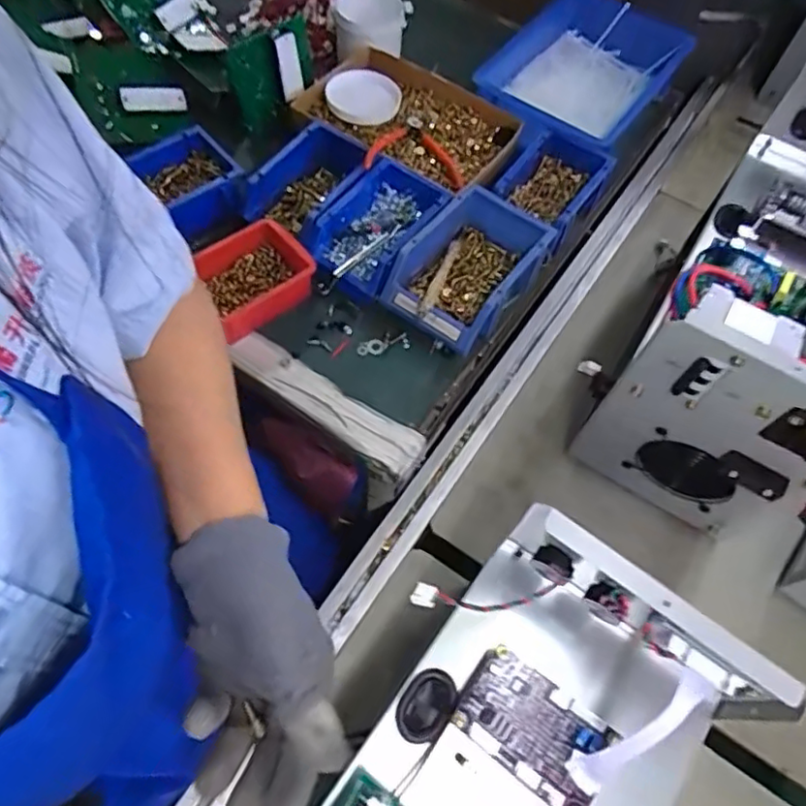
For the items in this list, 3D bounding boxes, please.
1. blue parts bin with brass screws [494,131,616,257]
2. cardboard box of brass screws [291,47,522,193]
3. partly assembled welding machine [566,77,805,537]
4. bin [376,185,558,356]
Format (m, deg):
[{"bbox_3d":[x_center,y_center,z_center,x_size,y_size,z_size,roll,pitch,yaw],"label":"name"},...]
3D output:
[{"bbox_3d":[0.181,-0.268,0.784,0.108,0.061,0.148,34,67,13],"label":"blue parts bin with brass screws"},{"bbox_3d":[0.007,-0.366,0.837,0.265,0.056,0.182,33,67,13],"label":"cardboard box of brass screws"},{"bbox_3d":[0.357,-0.096,0.603,0.180,0.245,0.376,32,66,13],"label":"partly assembled welding machine"},{"bbox_3d":[0.074,-0.152,0.730,0.127,0.084,0.185,35,67,14],"label":"bin"}]

